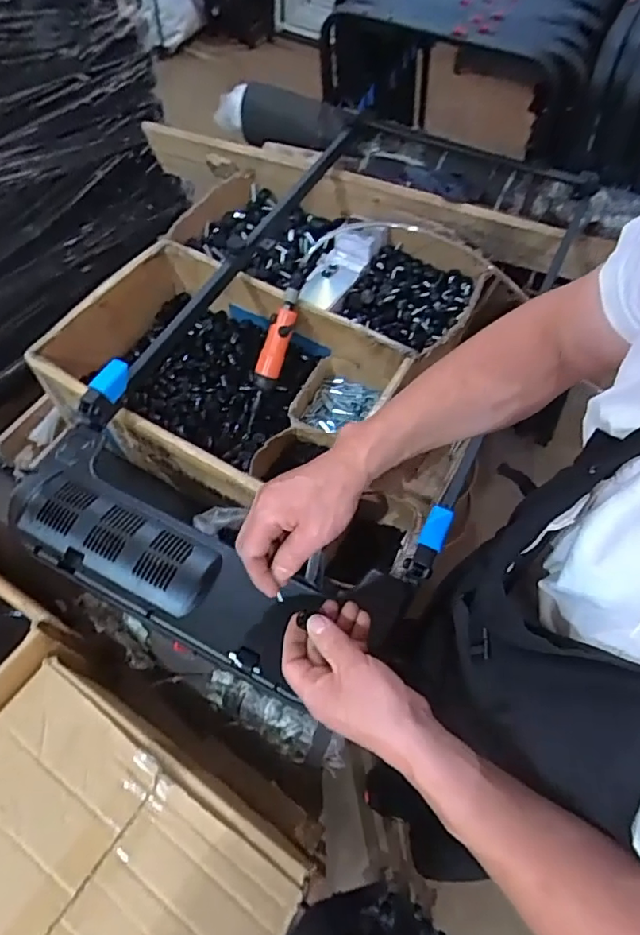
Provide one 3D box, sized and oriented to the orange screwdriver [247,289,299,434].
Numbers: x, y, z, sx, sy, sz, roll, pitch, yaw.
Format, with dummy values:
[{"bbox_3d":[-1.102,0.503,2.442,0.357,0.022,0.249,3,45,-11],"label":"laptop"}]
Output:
[{"bbox_3d":[-0.085,-0.179,0.962,0.046,0.252,0.040,25,20,13],"label":"orange screwdriver"}]

